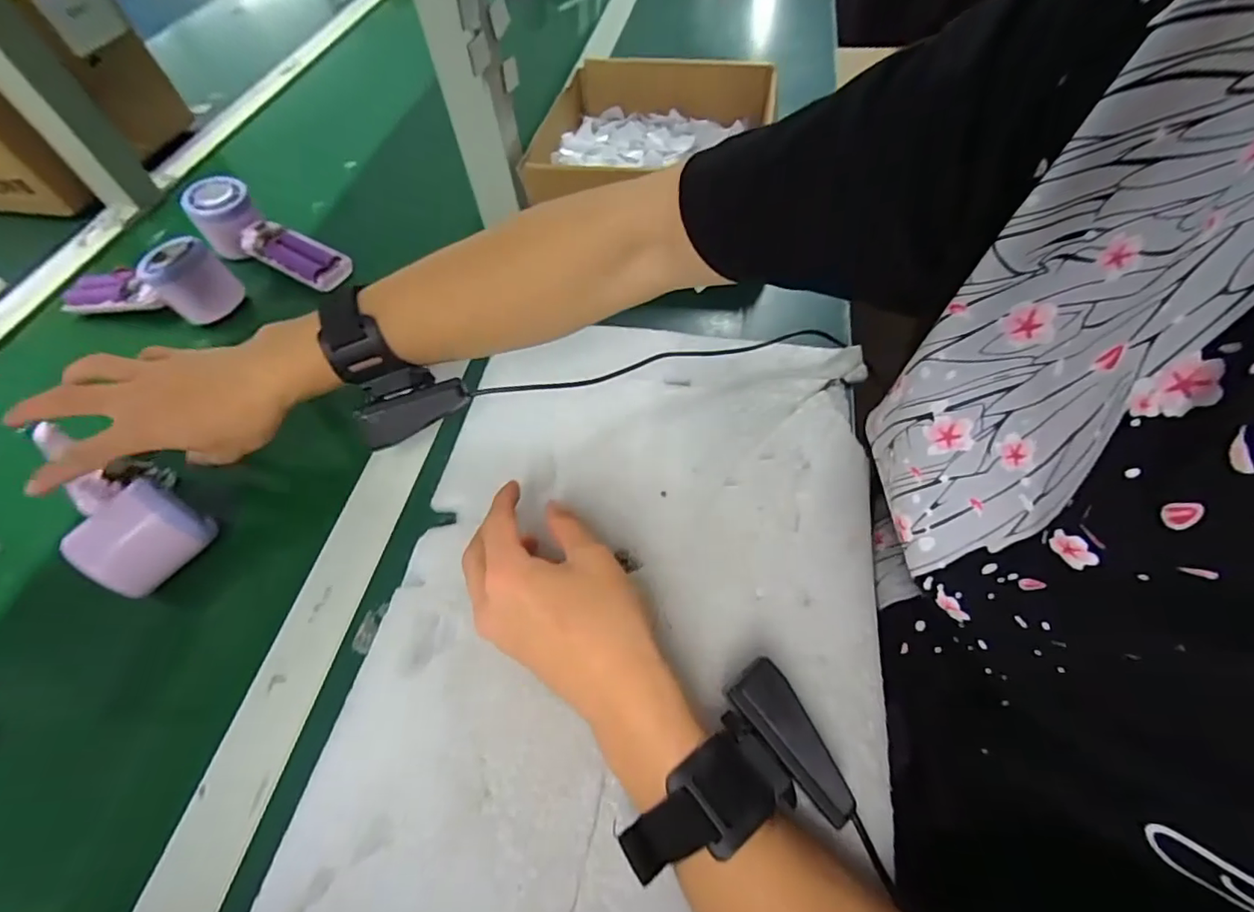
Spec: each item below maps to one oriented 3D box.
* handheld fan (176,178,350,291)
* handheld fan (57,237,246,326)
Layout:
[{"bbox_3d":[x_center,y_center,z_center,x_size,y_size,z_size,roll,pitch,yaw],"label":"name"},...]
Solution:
[{"bbox_3d":[-0.342,-0.205,0.529,0.166,0.048,0.059,29,61,3],"label":"handheld fan"},{"bbox_3d":[-0.438,-0.160,0.491,0.162,0.048,0.049,5,57,7],"label":"handheld fan"}]

